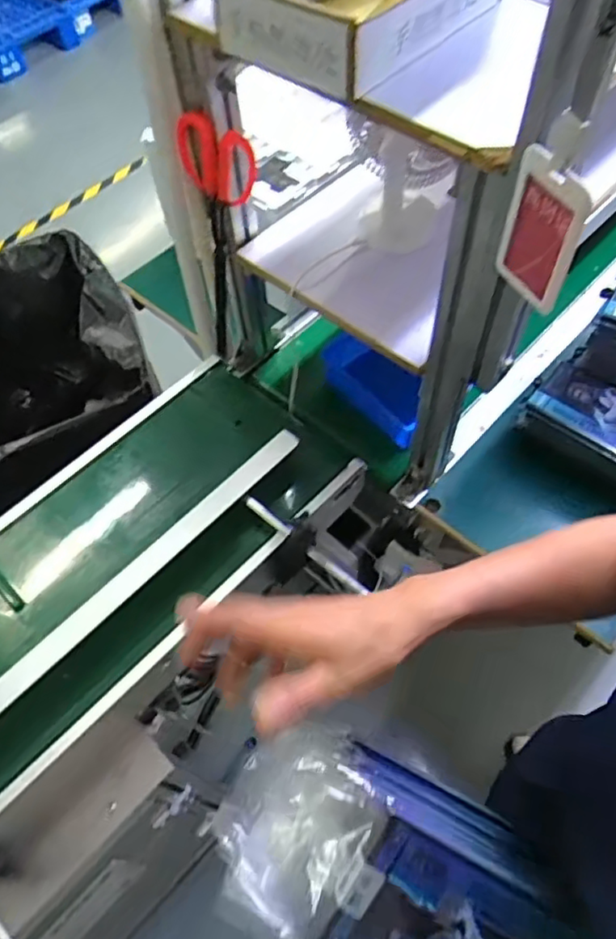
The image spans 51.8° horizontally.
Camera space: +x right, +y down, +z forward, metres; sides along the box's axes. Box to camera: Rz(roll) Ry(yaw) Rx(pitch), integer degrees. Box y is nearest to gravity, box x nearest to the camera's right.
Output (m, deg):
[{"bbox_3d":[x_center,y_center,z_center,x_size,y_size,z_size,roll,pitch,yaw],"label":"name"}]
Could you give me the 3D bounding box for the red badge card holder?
[{"bbox_3d":[0.172,-0.176,0.471,0.009,0.112,0.067,-27,61,-12],"label":"red badge card holder"}]

